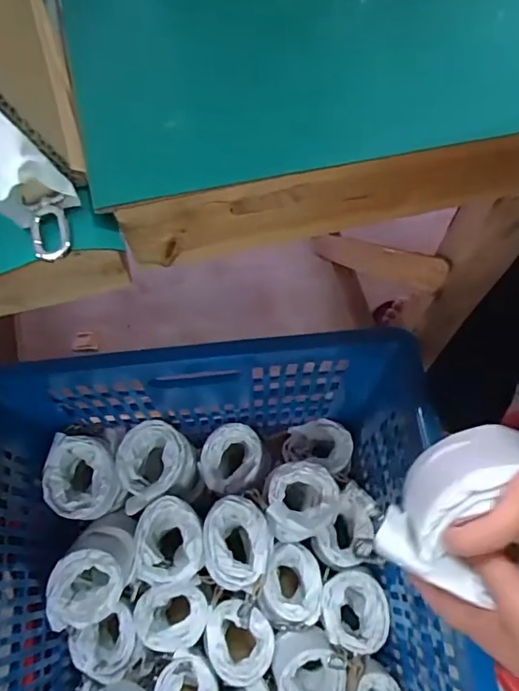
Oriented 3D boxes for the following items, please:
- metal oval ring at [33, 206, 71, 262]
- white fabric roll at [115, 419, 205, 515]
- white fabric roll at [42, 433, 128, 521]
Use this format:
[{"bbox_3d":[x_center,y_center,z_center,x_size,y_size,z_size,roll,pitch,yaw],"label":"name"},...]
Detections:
[{"bbox_3d":[-0.098,-0.053,0.247,0.016,0.009,0.027,-11,68,-4],"label":"metal oval ring"},{"bbox_3d":[-0.141,0.171,0.740,0.096,0.098,0.108,-15,69,-6],"label":"white fabric roll"},{"bbox_3d":[-0.227,0.178,0.706,0.089,0.101,0.108,3,68,2],"label":"white fabric roll"}]

